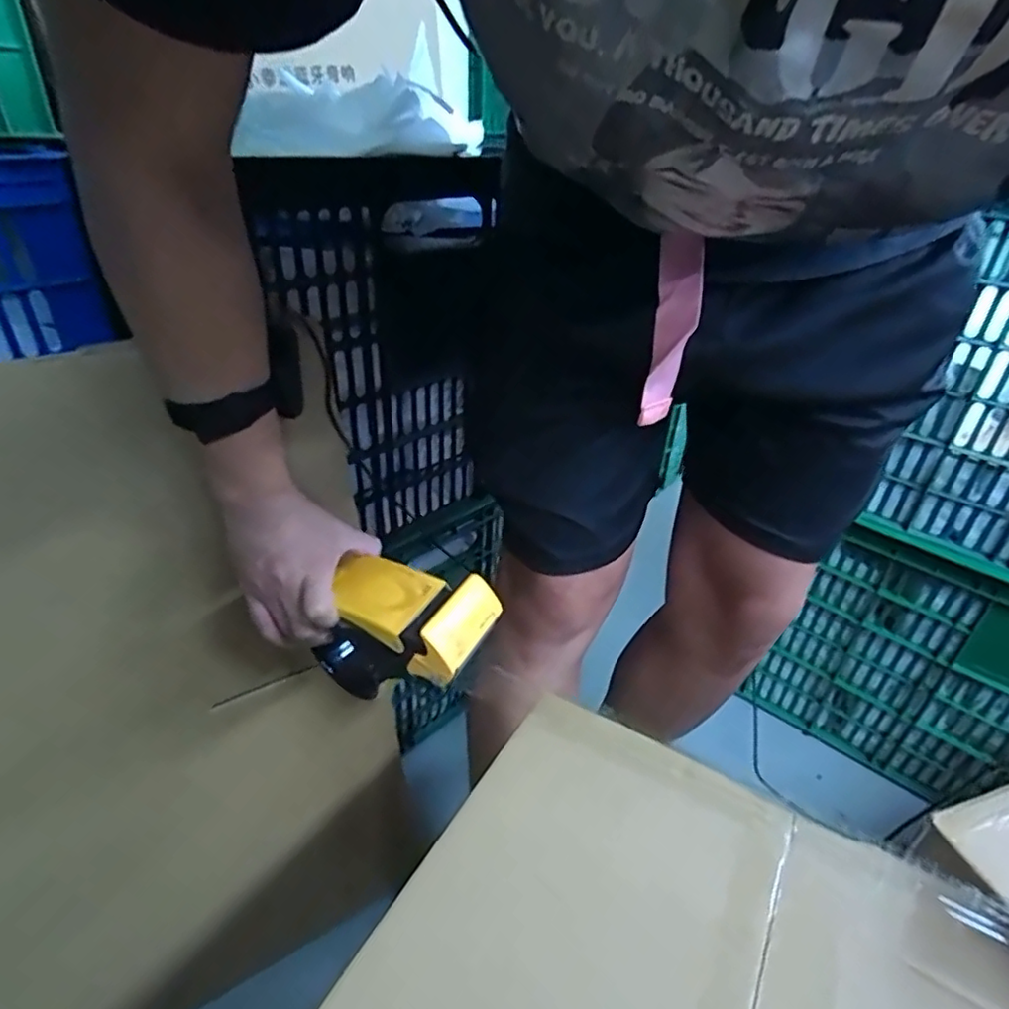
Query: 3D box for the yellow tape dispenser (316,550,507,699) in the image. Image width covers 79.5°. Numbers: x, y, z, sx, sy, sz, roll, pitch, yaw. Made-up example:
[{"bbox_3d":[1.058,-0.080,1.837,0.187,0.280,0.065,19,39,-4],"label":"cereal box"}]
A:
[{"bbox_3d":[-0.080,0.103,0.486,0.137,0.098,0.074,17,36,22],"label":"yellow tape dispenser"}]

